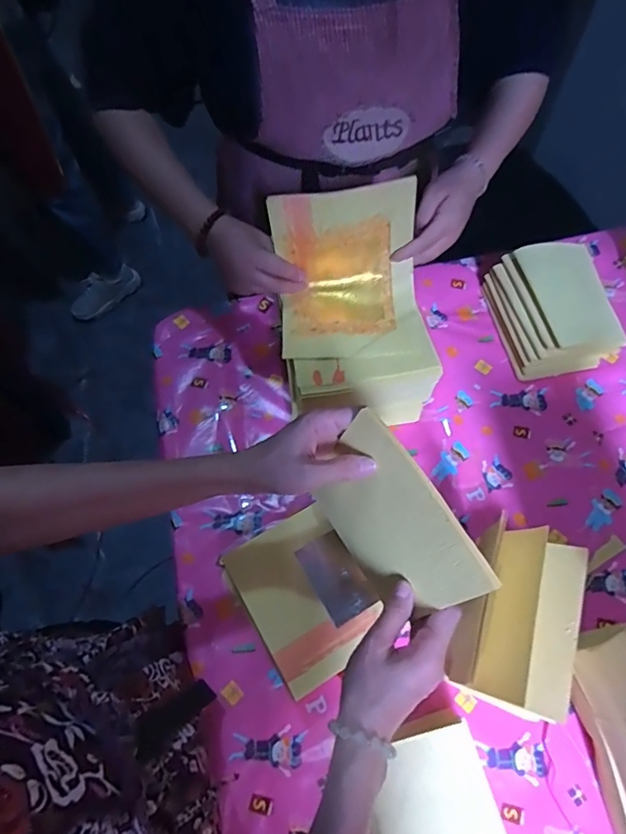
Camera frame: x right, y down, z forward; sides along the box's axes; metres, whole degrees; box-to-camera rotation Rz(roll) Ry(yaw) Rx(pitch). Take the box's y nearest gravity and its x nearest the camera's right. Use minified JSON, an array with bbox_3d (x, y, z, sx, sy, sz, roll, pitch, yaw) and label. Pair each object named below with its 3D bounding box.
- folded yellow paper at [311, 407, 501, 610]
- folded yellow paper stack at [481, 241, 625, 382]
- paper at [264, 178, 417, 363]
[{"bbox_3d":[0.061,0.093,0.441,0.014,0.137,0.156,-19,67,-37],"label":"folded yellow paper"},{"bbox_3d":[0.339,-0.150,0.734,0.138,0.075,0.168,-12,69,-3],"label":"folded yellow paper stack"},{"bbox_3d":[0.040,-0.156,0.579,0.160,0.120,0.139,-7,69,-1],"label":"paper"}]

